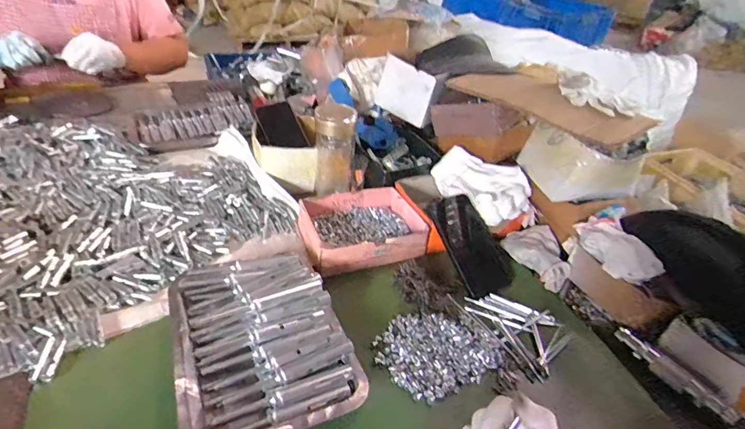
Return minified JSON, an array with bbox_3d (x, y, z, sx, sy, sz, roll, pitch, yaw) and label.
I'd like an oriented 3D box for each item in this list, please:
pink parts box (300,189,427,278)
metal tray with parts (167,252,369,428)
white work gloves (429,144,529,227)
[{"bbox_3d":[-0.018,0.021,0.667,0.174,0.050,0.149,-9,39,-22],"label":"pink parts box"},{"bbox_3d":[-0.130,0.138,0.484,0.185,0.047,0.248,-11,40,-24],"label":"metal tray with parts"},{"bbox_3d":[0.178,-0.056,0.705,0.083,0.065,0.169,-21,45,-34],"label":"white work gloves"}]

